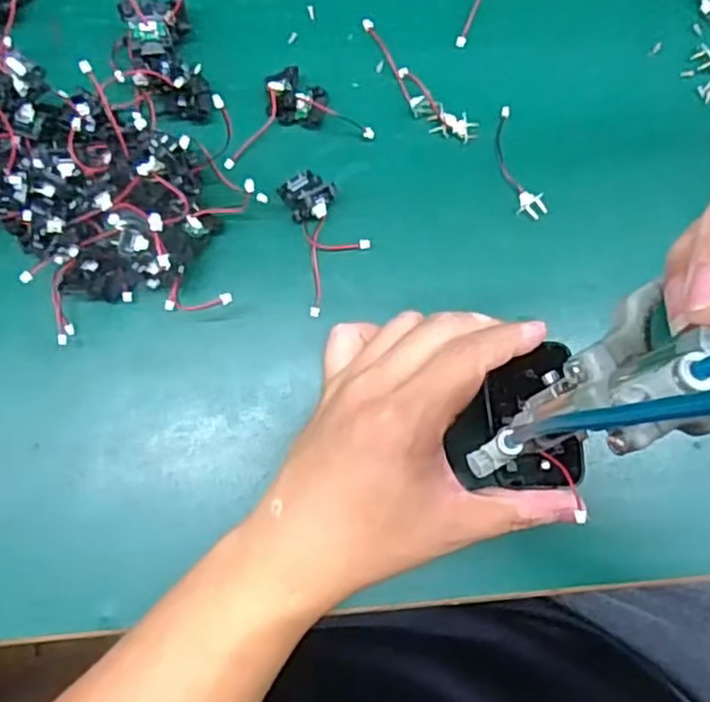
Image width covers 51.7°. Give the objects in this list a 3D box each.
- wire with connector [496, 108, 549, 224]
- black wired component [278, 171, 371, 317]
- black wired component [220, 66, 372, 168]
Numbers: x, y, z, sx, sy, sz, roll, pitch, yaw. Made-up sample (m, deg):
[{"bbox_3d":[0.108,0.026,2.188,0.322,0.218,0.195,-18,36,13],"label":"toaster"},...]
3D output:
[{"bbox_3d":[0.087,-0.101,0.396,0.015,0.004,0.064,-18,85,-5],"label":"wire with connector"},{"bbox_3d":[-0.014,-0.060,0.379,0.037,0.020,0.073,-15,85,-4],"label":"black wired component"},{"bbox_3d":[-0.034,-0.127,0.389,0.078,0.012,0.043,-12,85,-4],"label":"black wired component"}]

